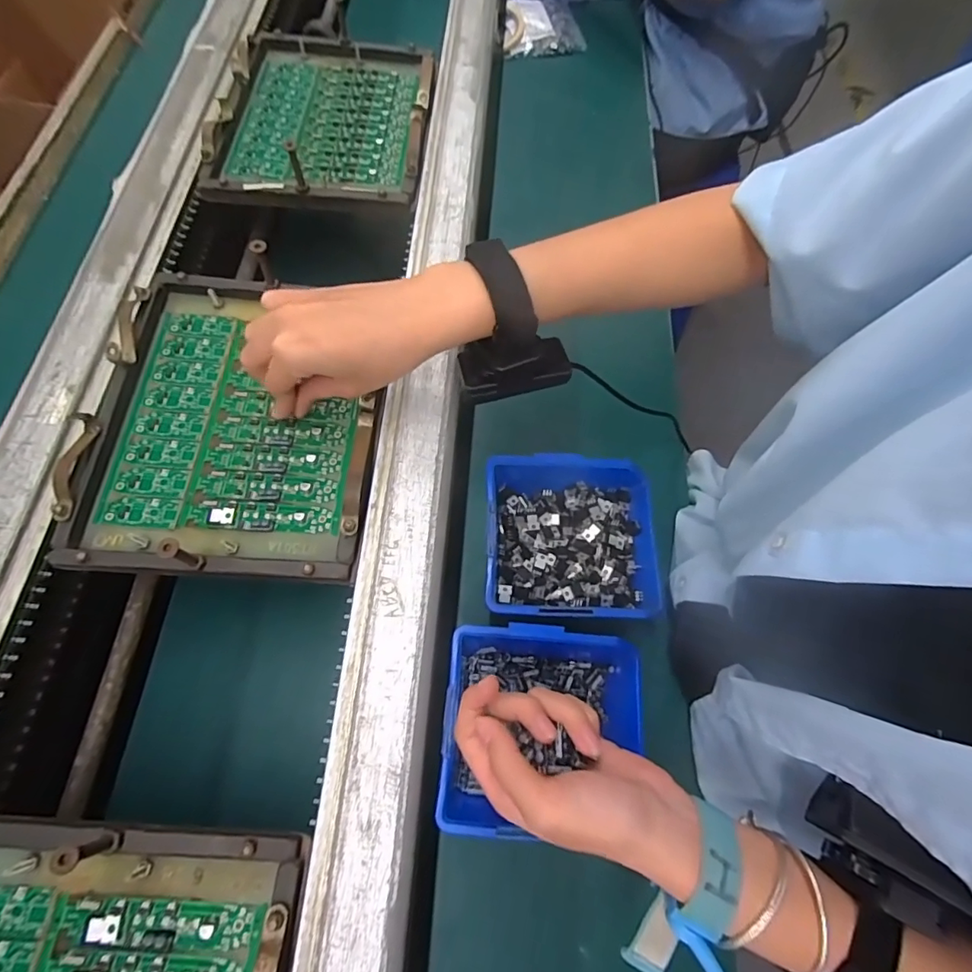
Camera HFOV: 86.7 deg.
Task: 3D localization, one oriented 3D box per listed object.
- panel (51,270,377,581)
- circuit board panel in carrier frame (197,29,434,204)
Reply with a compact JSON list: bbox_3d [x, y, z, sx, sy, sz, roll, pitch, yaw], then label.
[{"bbox_3d":[-0.162,-0.049,0.341,0.180,0.031,0.215,2,67,2],"label":"panel"},{"bbox_3d":[-0.144,-0.341,0.466,0.179,0.030,0.218,2,67,2],"label":"circuit board panel in carrier frame"}]

